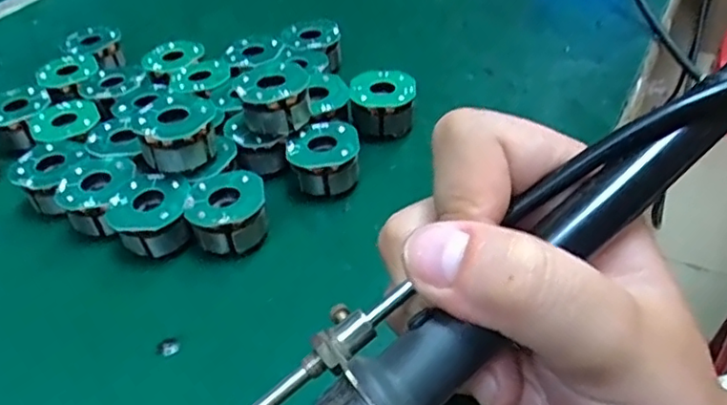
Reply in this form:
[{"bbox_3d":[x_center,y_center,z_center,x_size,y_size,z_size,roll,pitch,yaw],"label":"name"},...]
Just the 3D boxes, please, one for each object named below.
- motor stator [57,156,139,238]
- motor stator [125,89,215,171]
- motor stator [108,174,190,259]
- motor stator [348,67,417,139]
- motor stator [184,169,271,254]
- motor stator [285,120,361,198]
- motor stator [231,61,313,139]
[{"bbox_3d":[-0.108,-0.001,0.259,0.028,0.020,0.032,7,43,13],"label":"motor stator"},{"bbox_3d":[-0.075,-0.027,0.254,0.031,0.024,0.030,-23,45,-18],"label":"motor stator"},{"bbox_3d":[-0.082,0.007,0.247,0.030,0.022,0.029,-19,44,-14],"label":"motor stator"},{"bbox_3d":[0.009,-0.045,0.295,0.030,0.021,0.029,-7,42,-2],"label":"motor stator"},{"bbox_3d":[-0.053,0.004,0.247,0.029,0.021,0.029,-8,42,-3],"label":"motor stator"},{"bbox_3d":[-0.016,-0.018,0.268,0.029,0.021,0.029,-2,42,4],"label":"motor stator"},{"bbox_3d":[-0.038,-0.043,0.268,0.029,0.023,0.029,-3,42,3],"label":"motor stator"}]

